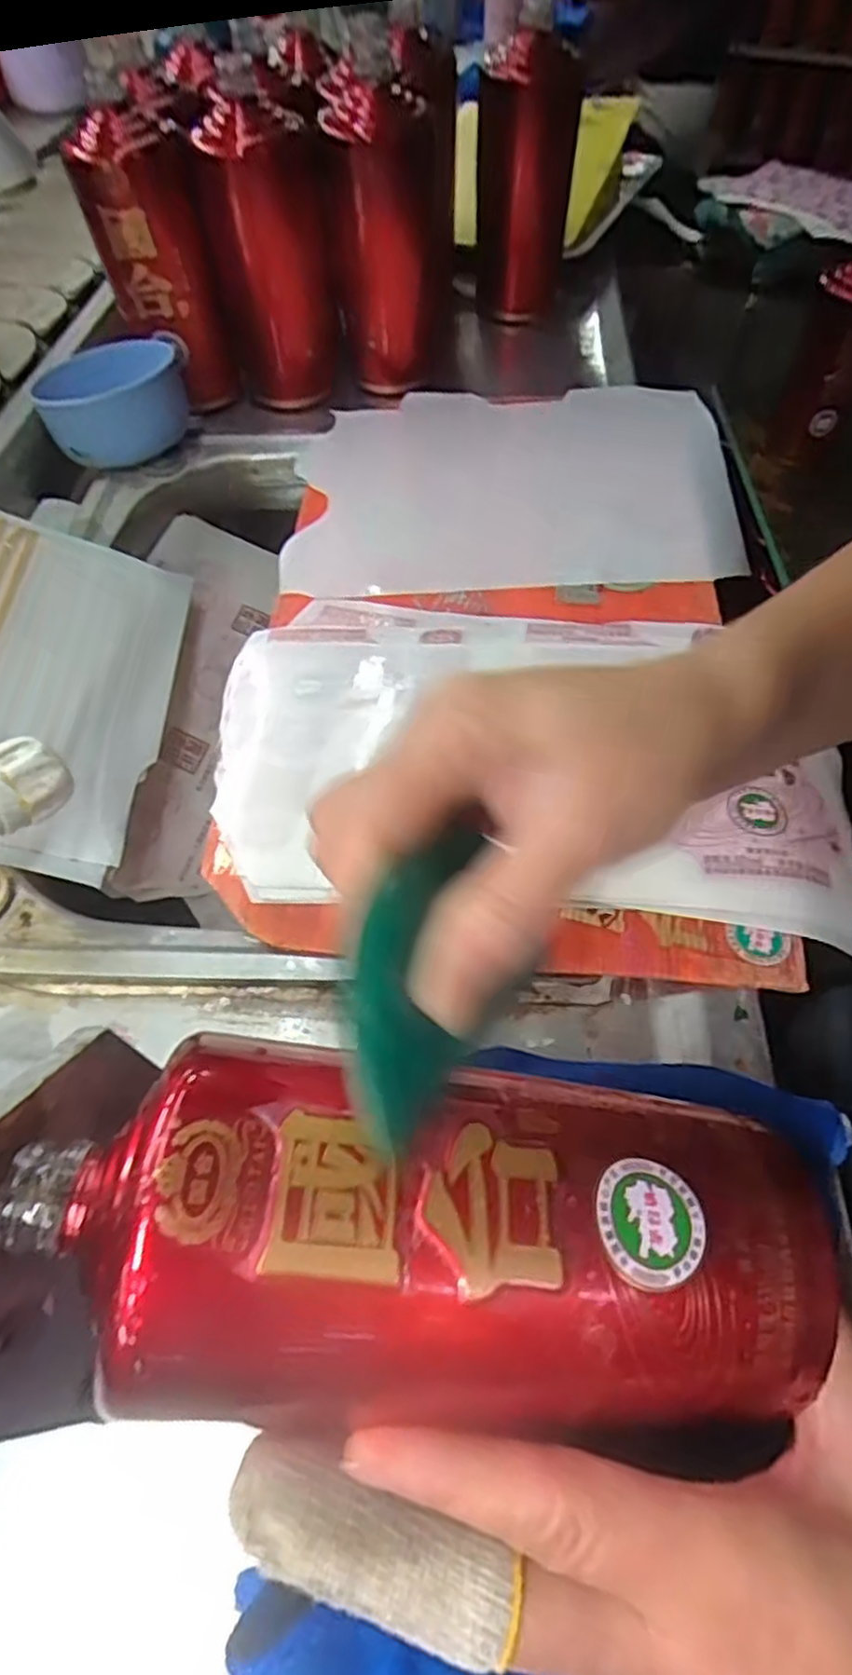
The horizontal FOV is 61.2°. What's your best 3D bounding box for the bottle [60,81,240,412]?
[{"bbox_3d":[-0.185,-0.397,0.515,0.064,0.189,0.064,-33,63,-20],"label":"bottle"}]

